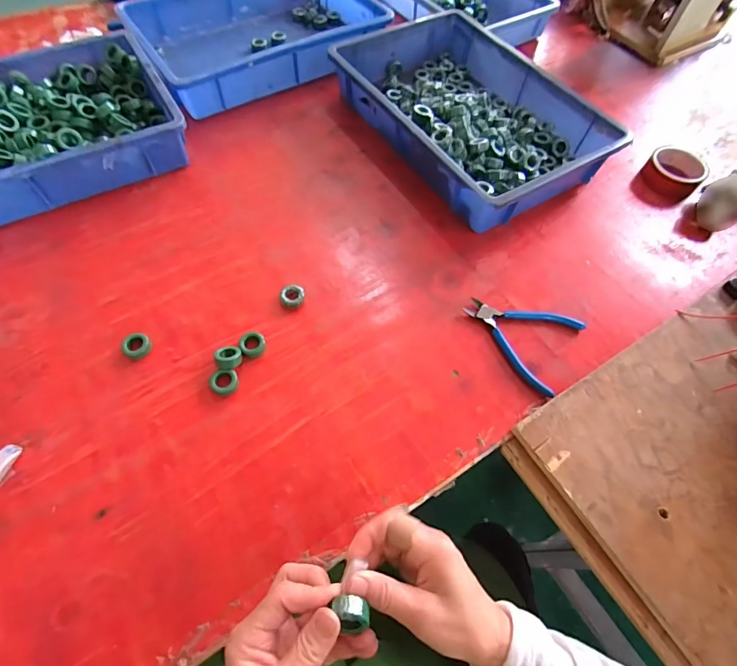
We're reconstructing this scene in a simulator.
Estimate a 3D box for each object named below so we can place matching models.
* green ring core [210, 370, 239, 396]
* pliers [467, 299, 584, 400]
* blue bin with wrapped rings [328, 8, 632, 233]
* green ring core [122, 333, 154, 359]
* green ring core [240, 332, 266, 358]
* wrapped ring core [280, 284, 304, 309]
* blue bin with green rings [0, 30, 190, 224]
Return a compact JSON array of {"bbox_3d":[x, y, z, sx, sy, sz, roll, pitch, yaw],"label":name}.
[{"bbox_3d":[-0.167,0.057,0.474,0.031,0.012,0.029,1,61,-2],"label":"green ring core"},{"bbox_3d":[0.194,-0.003,0.529,0.139,0.014,0.122,31,64,14],"label":"pliers"},{"bbox_3d":[0.161,-0.370,0.686,0.282,0.080,0.424,-31,67,-18],"label":"blue bin with wrapped rings"},{"bbox_3d":[-0.278,0.016,0.493,0.033,0.013,0.031,1,61,-2],"label":"green ring core"},{"bbox_3d":[-0.141,0.014,0.499,0.028,0.014,0.030,1,61,-2],"label":"green ring core"},{"bbox_3d":[-0.100,-0.048,0.538,0.029,0.015,0.031,6,61,1],"label":"wrapped ring core"},{"bbox_3d":[-0.526,-0.303,0.618,0.435,0.080,0.303,-28,66,-17],"label":"blue bin with green rings"}]

